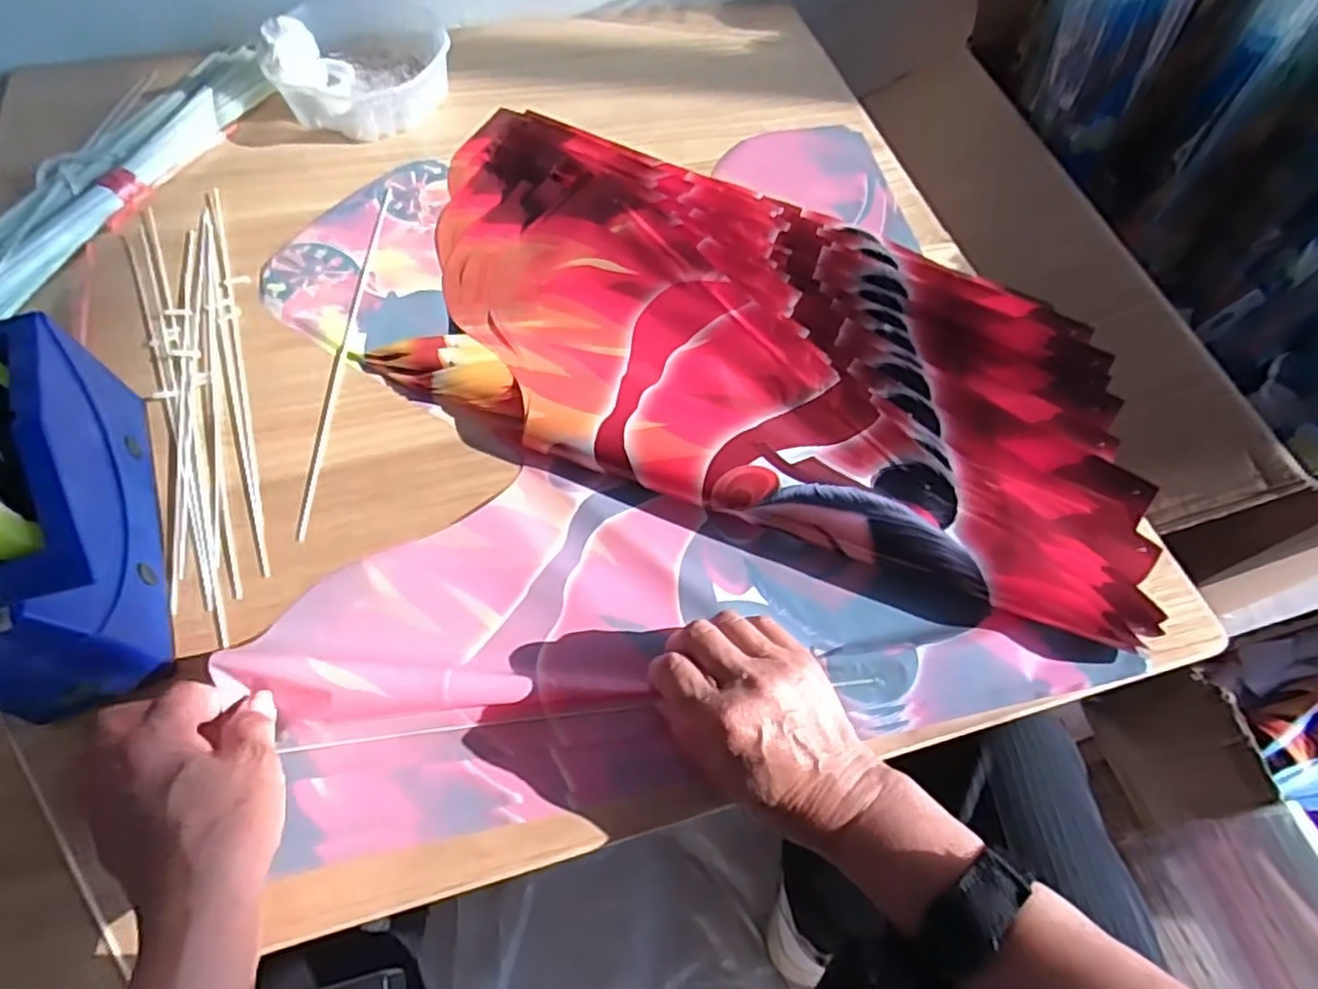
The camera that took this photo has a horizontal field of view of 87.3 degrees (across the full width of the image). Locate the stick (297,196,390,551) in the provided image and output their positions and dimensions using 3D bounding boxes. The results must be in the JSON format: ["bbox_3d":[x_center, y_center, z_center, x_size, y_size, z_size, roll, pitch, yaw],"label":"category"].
[{"bbox_3d":[-0.230,-0.114,0.508,0.011,0.004,0.322,1,61,-4],"label":"stick"}]

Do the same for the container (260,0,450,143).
[{"bbox_3d":[-0.261,-0.390,0.625,0.119,0.060,0.141,23,62,8],"label":"container"}]

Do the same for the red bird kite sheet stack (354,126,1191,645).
[{"bbox_3d":[0.067,-0.125,0.516,0.591,0.036,0.320,22,62,8],"label":"red bird kite sheet stack"}]

